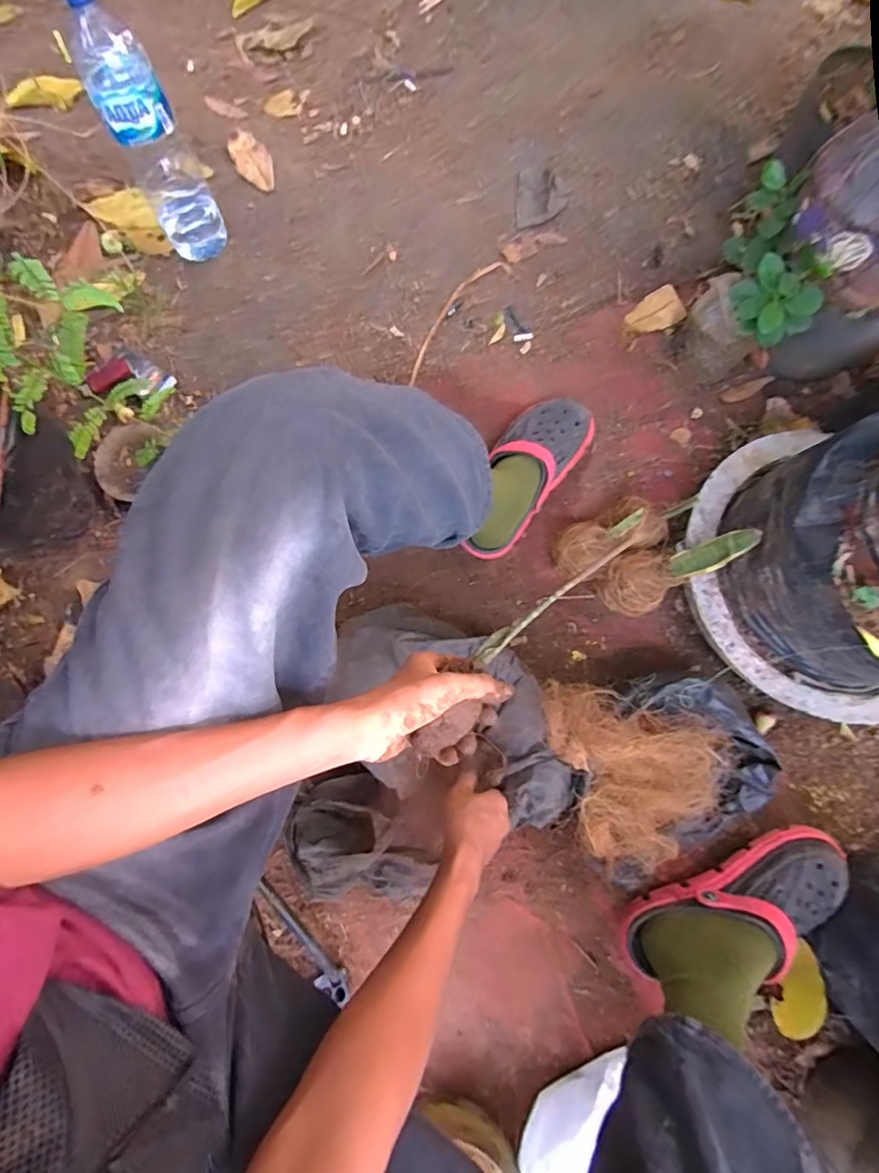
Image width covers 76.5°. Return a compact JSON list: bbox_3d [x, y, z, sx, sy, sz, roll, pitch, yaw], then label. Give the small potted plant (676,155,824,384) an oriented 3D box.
[{"bbox_3d":[0.442,-0.411,0.792,0.132,0.208,0.176,25,77,4],"label":"small potted plant"}]

